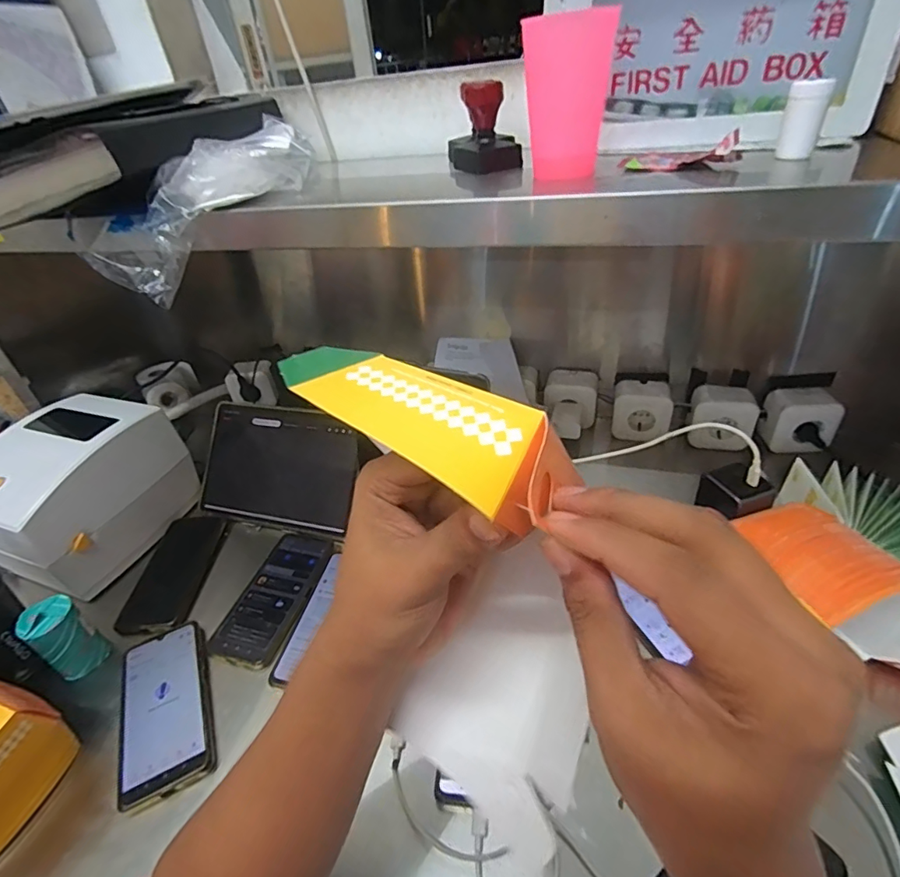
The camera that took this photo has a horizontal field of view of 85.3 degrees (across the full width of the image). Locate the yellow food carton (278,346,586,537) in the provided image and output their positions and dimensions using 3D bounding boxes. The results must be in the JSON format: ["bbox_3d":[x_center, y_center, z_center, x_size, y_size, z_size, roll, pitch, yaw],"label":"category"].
[{"bbox_3d":[-0.014,-0.008,0.204,0.129,0.028,0.046,28,48,23],"label":"yellow food carton"}]

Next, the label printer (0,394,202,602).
[{"bbox_3d":[-0.489,0.068,0.649,0.171,0.160,0.217,8,39,20],"label":"label printer"}]

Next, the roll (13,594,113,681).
[{"bbox_3d":[-0.414,0.214,0.525,0.039,0.087,0.047,16,42,28],"label":"roll"}]

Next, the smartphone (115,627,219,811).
[{"bbox_3d":[-0.289,0.271,0.497,0.082,0.015,0.169,-21,39,-17],"label":"smartphone"}]

